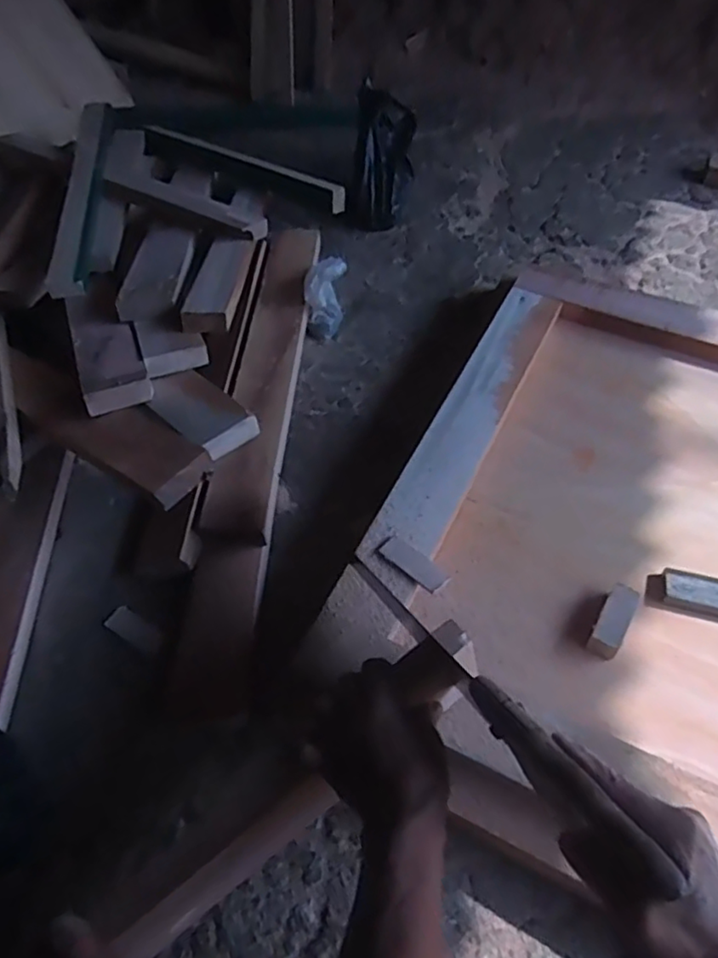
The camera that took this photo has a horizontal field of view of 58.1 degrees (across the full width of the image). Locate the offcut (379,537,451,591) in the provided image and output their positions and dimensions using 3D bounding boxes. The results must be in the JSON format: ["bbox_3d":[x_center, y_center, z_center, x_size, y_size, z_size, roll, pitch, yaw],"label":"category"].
[{"bbox_3d":[0.060,0.090,0.700,0.077,0.012,0.028,36,62,22],"label":"offcut"}]

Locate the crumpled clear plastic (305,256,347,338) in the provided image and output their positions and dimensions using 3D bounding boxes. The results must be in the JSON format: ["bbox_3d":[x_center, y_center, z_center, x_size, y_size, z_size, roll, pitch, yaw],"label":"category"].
[{"bbox_3d":[-0.053,-0.291,1.035,0.046,0.102,0.086,18,57,12],"label":"crumpled clear plastic"}]

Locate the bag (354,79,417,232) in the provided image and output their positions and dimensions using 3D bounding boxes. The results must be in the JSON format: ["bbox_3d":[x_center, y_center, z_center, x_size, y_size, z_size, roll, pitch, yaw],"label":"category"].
[{"bbox_3d":[0.045,-0.600,1.225,0.108,0.089,0.257,7,90,5],"label":"bag"}]

